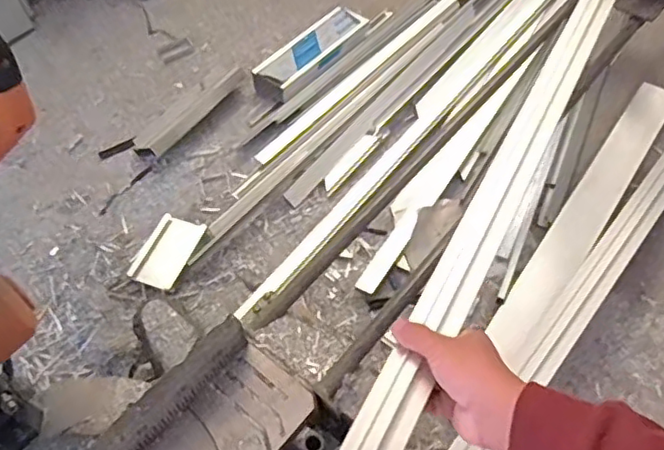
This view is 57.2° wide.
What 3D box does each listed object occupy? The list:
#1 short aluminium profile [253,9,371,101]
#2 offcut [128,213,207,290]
[{"bbox_3d":[-0.033,-0.312,1.094,0.084,0.034,0.249,35,64,23],"label":"short aluminium profile"},{"bbox_3d":[-0.241,0.040,0.898,0.075,0.015,0.116,16,58,12],"label":"offcut"}]

